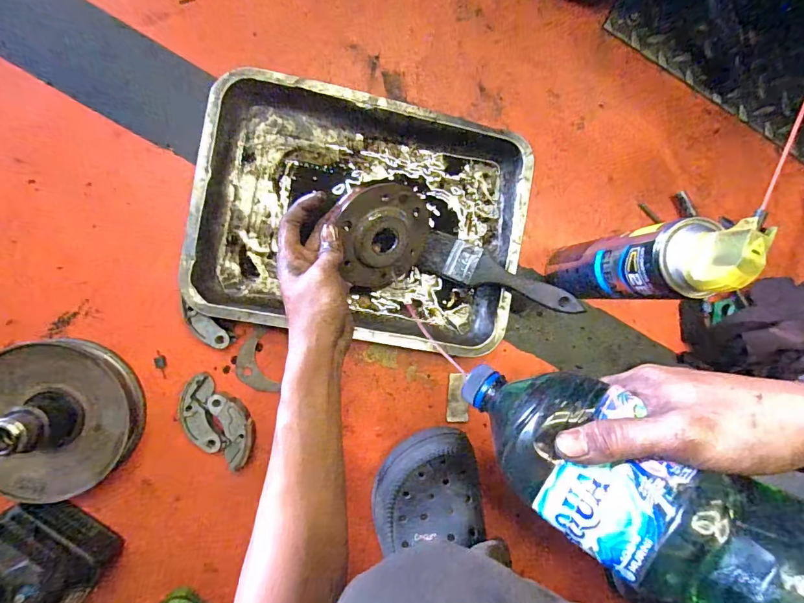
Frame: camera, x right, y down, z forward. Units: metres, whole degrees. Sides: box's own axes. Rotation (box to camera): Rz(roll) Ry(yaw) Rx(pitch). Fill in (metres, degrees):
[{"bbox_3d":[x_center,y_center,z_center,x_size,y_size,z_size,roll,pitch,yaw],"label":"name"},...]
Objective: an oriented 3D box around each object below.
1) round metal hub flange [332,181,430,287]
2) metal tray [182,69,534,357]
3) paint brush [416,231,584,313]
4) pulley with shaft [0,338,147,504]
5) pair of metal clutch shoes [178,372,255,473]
[{"bbox_3d":[-0.018,-0.062,0.438,0.095,0.026,0.121,-22,129,-16],"label":"round metal hub flange"},{"bbox_3d":[-0.041,-0.088,0.465,0.342,0.048,0.252,10,91,-5],"label":"metal tray"},{"bbox_3d":[0.106,-0.028,0.464,0.176,0.019,0.044,24,89,19],"label":"paint brush"},{"bbox_3d":[-0.359,0.121,0.418,0.153,0.087,0.156,0,91,-5],"label":"pulley with shaft"},{"bbox_3d":[-0.203,0.133,0.468,0.102,0.016,0.060,42,88,-4],"label":"pair of metal clutch shoes"}]

